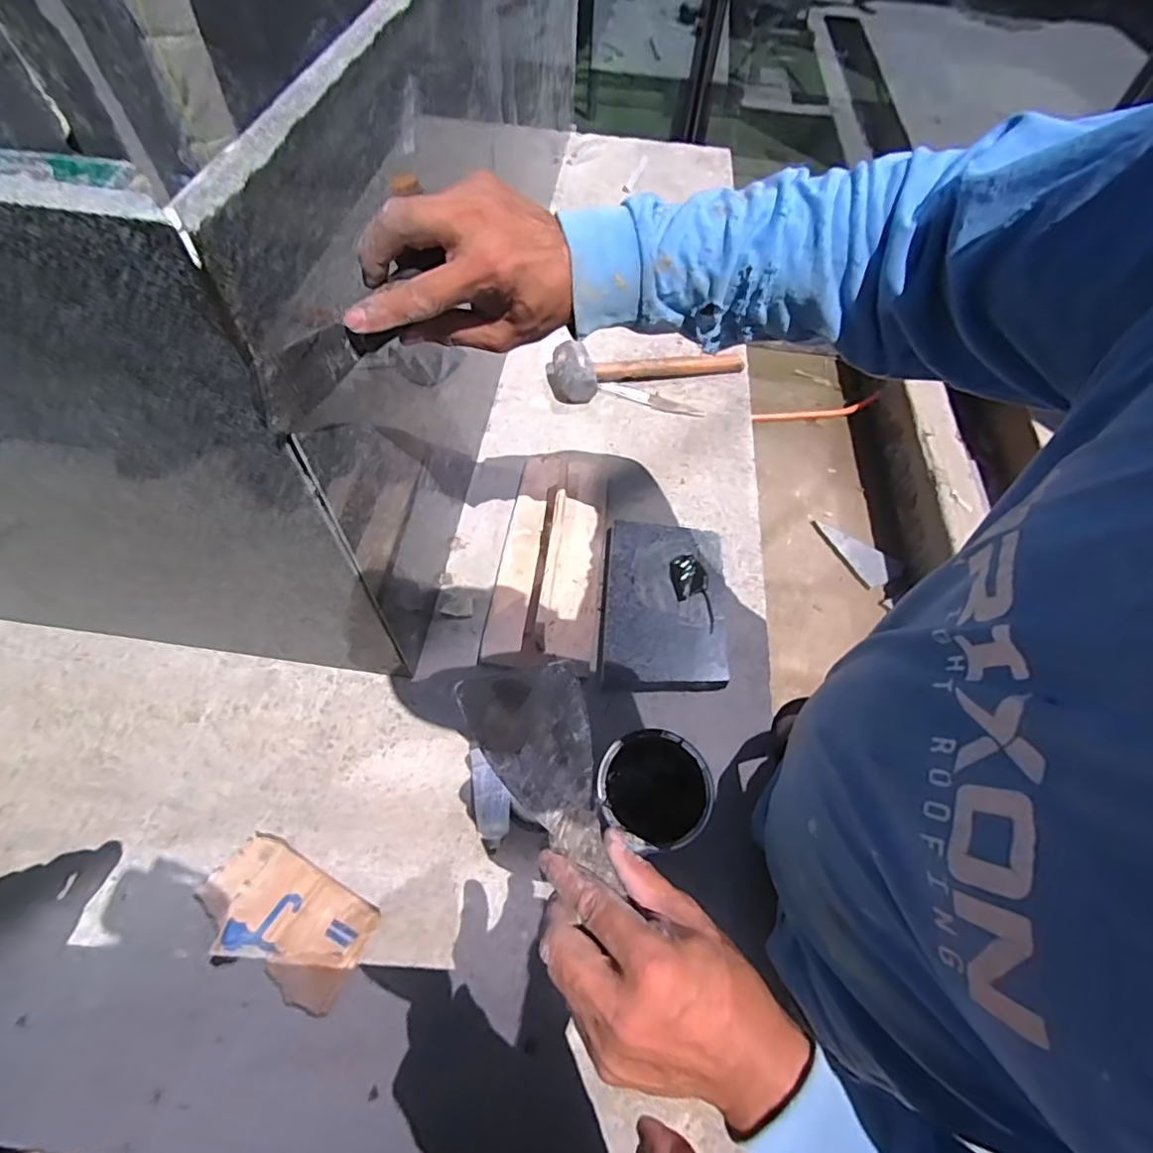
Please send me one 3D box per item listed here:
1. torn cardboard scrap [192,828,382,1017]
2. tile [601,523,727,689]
[{"bbox_3d":[-0.271,0.313,0.519,0.160,0.025,0.091,26,62,13],"label":"torn cardboard scrap"},{"bbox_3d":[0.117,0.030,0.721,0.152,0.024,0.237,5,59,2],"label":"tile"}]

